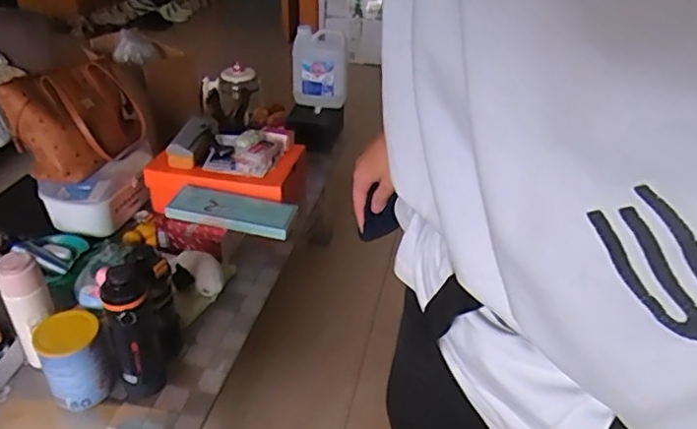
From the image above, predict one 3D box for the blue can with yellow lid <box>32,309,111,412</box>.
[{"bbox_3d":[-0.477,0.249,1.044,0.102,0.140,0.105,-19,40,-27],"label":"blue can with yellow lid"}]

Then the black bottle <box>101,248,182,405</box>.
[{"bbox_3d":[-0.355,0.187,1.039,0.120,0.243,0.134,-13,37,-21],"label":"black bottle"}]

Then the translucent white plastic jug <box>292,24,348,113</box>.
[{"bbox_3d":[-0.084,-0.421,1.736,0.171,0.239,0.085,-3,23,-19],"label":"translucent white plastic jug"}]

